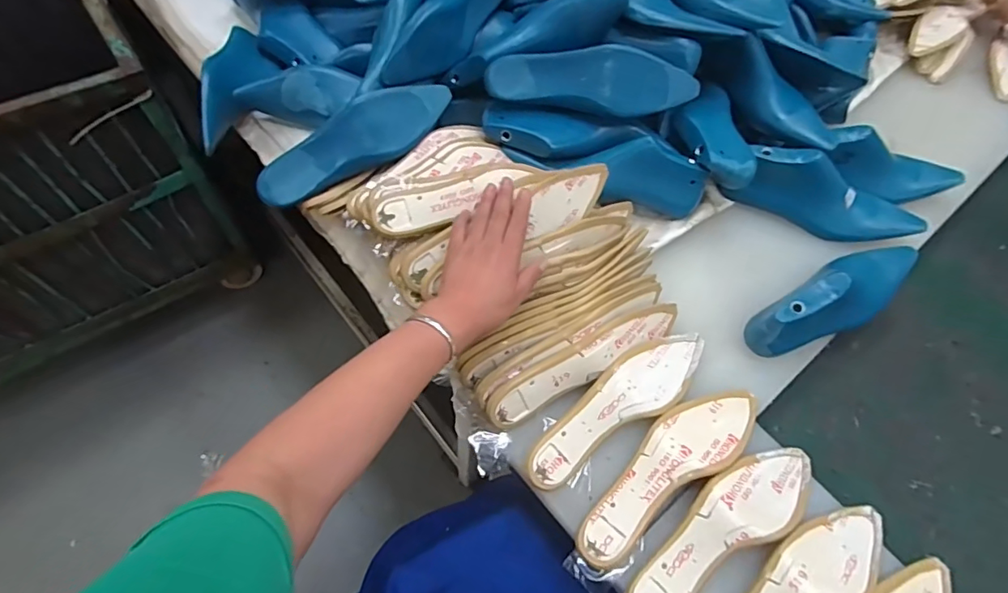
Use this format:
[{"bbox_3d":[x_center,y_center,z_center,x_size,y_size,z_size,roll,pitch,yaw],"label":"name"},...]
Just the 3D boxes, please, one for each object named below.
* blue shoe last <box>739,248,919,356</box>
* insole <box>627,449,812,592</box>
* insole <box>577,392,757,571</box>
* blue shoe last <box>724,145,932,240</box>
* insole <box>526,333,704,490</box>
[{"bbox_3d":[0.422,-0.009,0.650,0.270,0.093,0.083,-26,65,-17],"label":"blue shoe last"},{"bbox_3d":[0.223,0.229,0.535,0.256,0.029,0.076,-29,66,-18],"label":"insole"},{"bbox_3d":[0.177,0.175,0.563,0.259,0.029,0.075,-32,67,-20],"label":"insole"},{"bbox_3d":[0.450,-0.137,0.730,0.265,0.090,0.073,17,61,6],"label":"blue shoe last"},{"bbox_3d":[0.132,0.115,0.594,0.260,0.041,0.071,-31,67,-19],"label":"insole"}]

